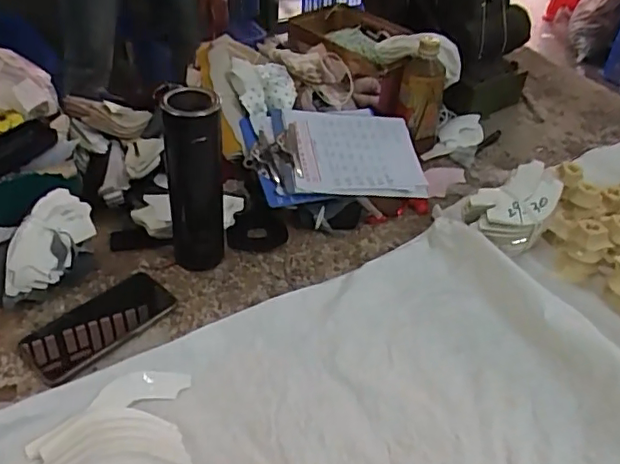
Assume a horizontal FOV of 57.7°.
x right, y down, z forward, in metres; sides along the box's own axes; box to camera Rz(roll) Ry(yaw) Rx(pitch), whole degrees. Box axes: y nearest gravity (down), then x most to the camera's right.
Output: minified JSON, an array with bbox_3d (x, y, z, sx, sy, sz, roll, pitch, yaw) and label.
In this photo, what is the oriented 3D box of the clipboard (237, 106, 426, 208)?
[{"bbox_3d":[0.036,-0.120,0.834,0.263,0.030,0.162,-5,56,-19],"label":"clipboard"}]

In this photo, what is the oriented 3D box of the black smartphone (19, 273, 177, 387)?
[{"bbox_3d":[-0.235,0.103,0.635,0.081,0.009,0.163,31,47,27],"label":"black smartphone"}]

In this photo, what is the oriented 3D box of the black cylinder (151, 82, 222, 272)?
[{"bbox_3d":[-0.136,-0.055,0.667,0.065,0.221,0.065,-5,41,-11],"label":"black cylinder"}]

